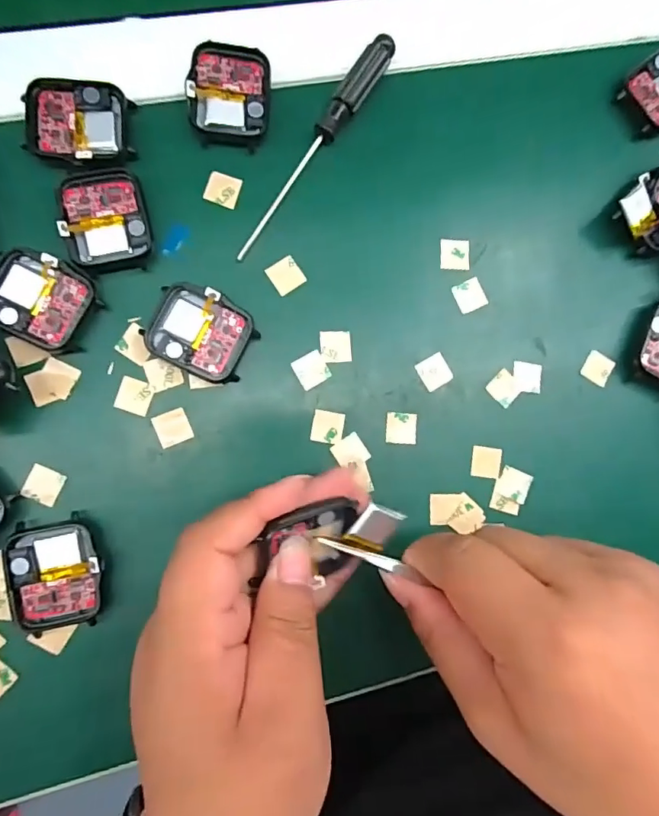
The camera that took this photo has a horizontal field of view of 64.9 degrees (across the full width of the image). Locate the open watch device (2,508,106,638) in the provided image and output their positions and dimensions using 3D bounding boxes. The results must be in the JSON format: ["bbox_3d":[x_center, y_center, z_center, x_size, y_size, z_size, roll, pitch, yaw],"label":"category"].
[{"bbox_3d":[-0.118,0.072,0.227,0.037,0.011,0.047,-10,88,-8],"label":"open watch device"}]

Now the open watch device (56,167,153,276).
[{"bbox_3d":[-0.102,-0.086,0.237,0.036,0.007,0.045,-12,88,-8],"label":"open watch device"}]

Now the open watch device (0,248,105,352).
[{"bbox_3d":[-0.128,-0.048,0.231,0.044,0.010,0.037,29,84,-5],"label":"open watch device"}]

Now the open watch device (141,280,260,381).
[{"bbox_3d":[-0.060,-0.035,0.242,0.045,0.011,0.037,27,84,-5],"label":"open watch device"}]

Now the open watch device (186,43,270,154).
[{"bbox_3d":[-0.048,-0.150,0.250,0.037,0.009,0.046,3,86,-7],"label":"open watch device"}]

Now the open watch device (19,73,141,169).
[{"bbox_3d":[-0.114,-0.130,0.238,0.045,0.007,0.039,0,87,-7],"label":"open watch device"}]

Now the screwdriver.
[{"bbox_3d":[-0.007,-0.128,0.254,0.013,0.011,0.131,34,83,-4],"label":"screwdriver"}]

